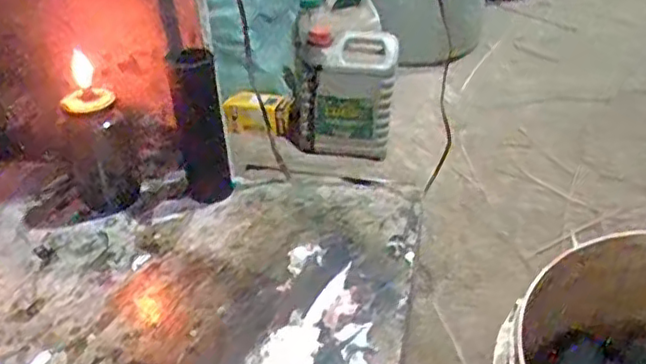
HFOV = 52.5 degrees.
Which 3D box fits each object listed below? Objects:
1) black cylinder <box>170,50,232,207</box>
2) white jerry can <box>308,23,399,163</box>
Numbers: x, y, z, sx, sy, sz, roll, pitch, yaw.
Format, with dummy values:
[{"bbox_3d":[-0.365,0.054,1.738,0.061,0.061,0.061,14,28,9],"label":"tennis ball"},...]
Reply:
[{"bbox_3d":[-0.149,-0.063,0.776,0.061,0.172,0.045,-15,33,-12],"label":"black cylinder"},{"bbox_3d":[0.051,-0.166,1.220,0.172,0.215,0.134,-2,33,9],"label":"white jerry can"}]

